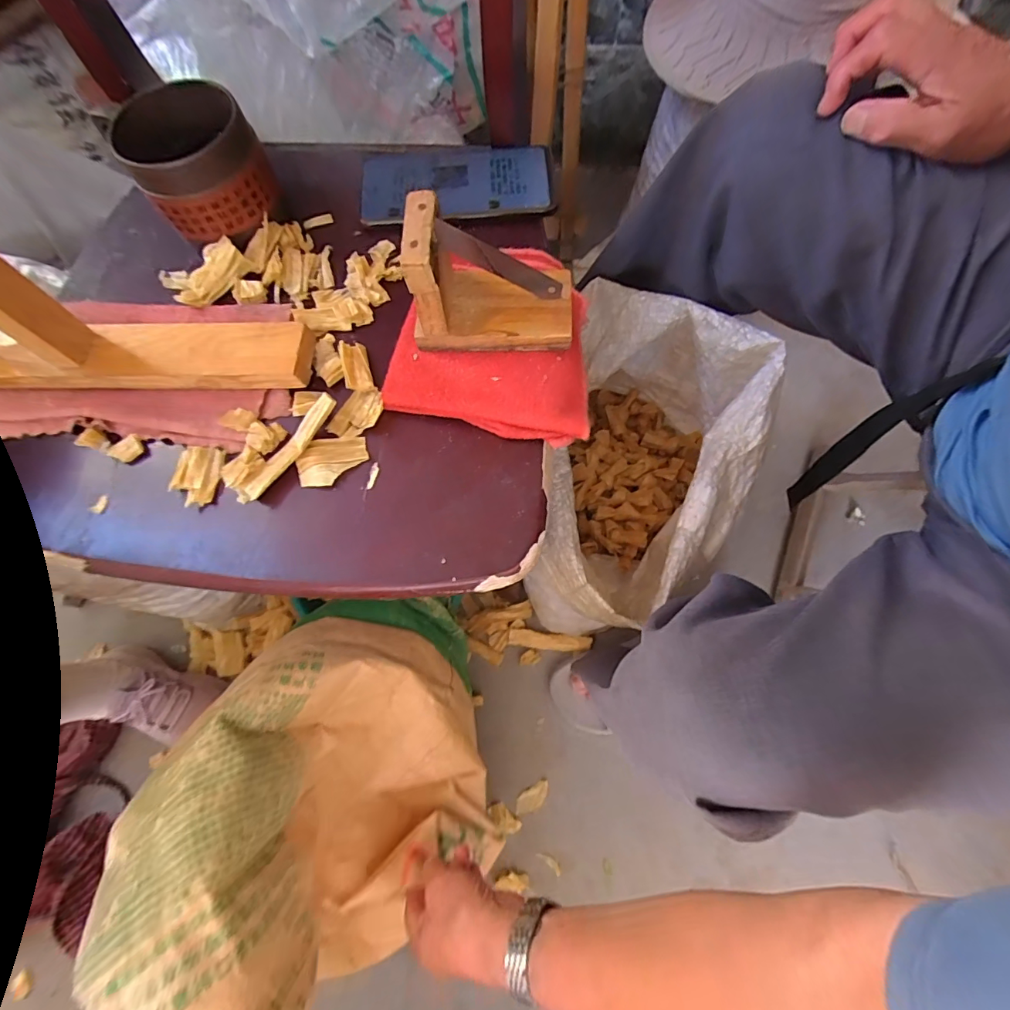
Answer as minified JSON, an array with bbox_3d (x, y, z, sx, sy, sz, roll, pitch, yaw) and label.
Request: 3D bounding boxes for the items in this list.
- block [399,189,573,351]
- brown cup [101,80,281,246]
[{"bbox_3d":[-0.007,-0.153,0.315,0.110,0.078,0.063,4,72,3],"label":"block"},{"bbox_3d":[-0.237,-0.265,0.364,0.089,0.071,0.105,-36,74,-9],"label":"brown cup"}]

